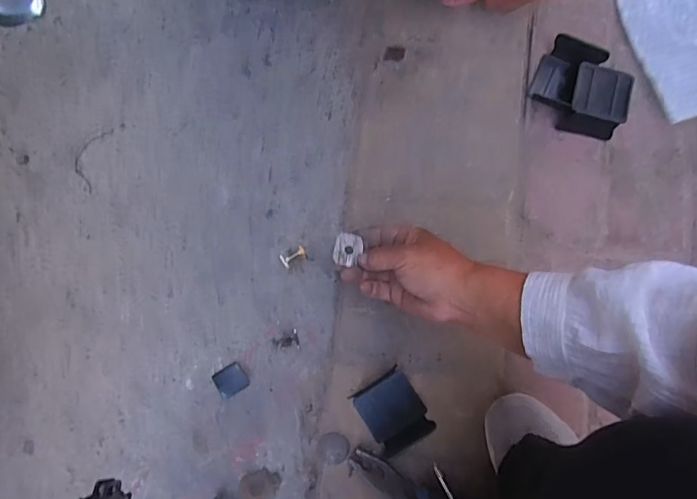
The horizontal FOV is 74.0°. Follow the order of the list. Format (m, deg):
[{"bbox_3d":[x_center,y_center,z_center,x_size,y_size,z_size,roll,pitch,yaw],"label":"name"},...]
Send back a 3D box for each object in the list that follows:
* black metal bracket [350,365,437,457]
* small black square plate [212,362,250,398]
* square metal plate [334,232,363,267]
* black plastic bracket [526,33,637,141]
[{"bbox_3d":[0.051,0.190,0.541,0.071,0.027,0.080,-33,85,-1],"label":"black metal bracket"},{"bbox_3d":[-0.140,0.156,0.551,0.038,0.004,0.032,-31,85,0],"label":"small black square plate"},{"bbox_3d":[0.000,0.000,0.473,0.029,0.004,0.034,9,84,-17],"label":"square metal plate"},{"bbox_3d":[0.286,-0.199,0.566,0.106,0.033,0.099,15,86,4],"label":"black plastic bracket"}]

